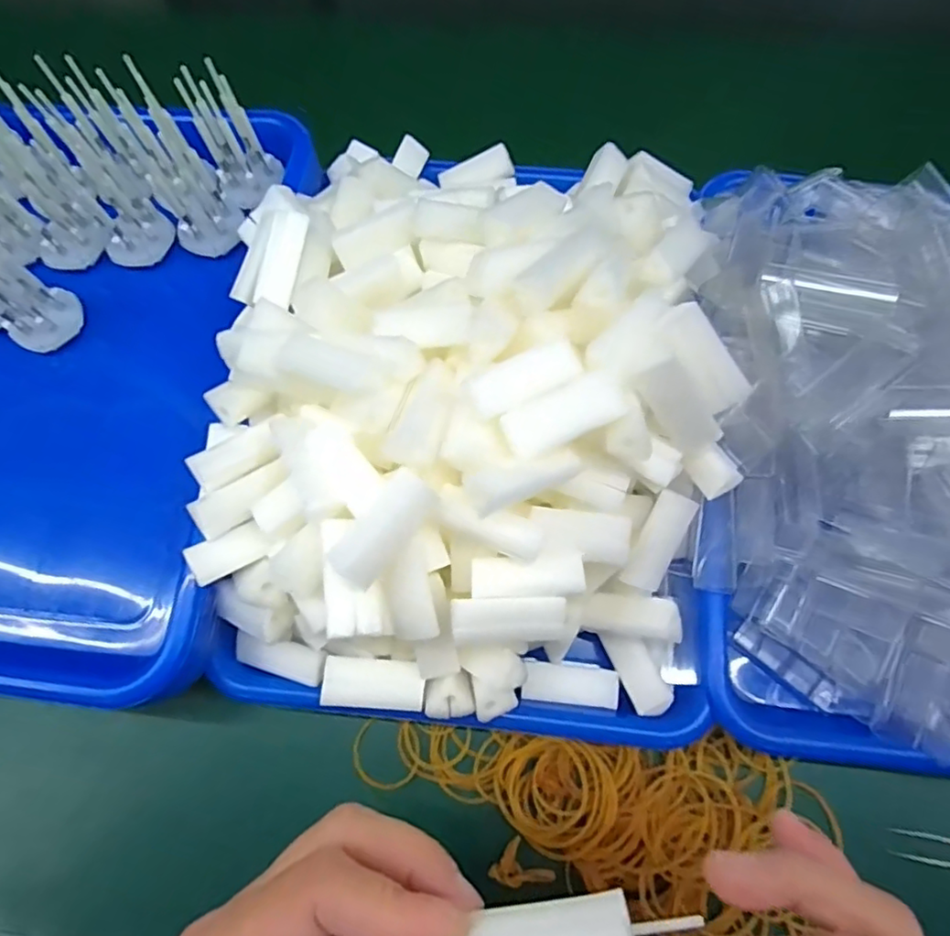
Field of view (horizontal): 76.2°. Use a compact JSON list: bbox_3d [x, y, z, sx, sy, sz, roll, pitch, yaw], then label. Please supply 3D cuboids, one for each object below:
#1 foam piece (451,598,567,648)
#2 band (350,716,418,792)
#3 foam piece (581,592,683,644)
[{"bbox_3d":[0.014,0.061,0.243,0.045,0.014,0.017,-5,69,-1],"label":"foam piece"},{"bbox_3d":[-0.044,0.140,0.296,0.033,0.004,0.031,5,69,3],"label":"band"},{"bbox_3d":[0.076,0.071,0.293,0.046,0.010,0.019,2,67,24],"label":"foam piece"}]

